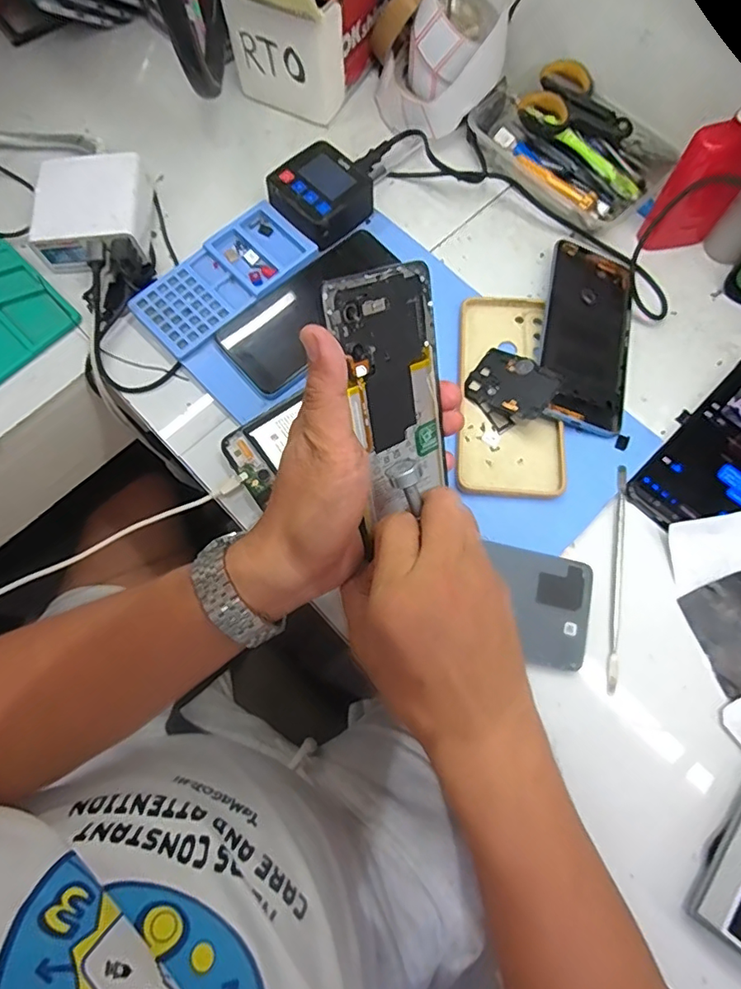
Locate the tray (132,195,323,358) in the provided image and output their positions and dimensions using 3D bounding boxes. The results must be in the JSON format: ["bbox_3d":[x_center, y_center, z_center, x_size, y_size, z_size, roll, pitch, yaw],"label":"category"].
[{"bbox_3d":[-0.119,-0.179,0.451,0.073,0.020,0.152,43,78,13],"label":"tray"}]

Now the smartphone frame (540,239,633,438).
[{"bbox_3d":[0.174,-0.132,0.432,0.073,0.009,0.172,19,67,-13],"label":"smartphone frame"}]

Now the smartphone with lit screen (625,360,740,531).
[{"bbox_3d":[0.275,-0.033,0.410,0.169,0.010,0.078,-43,76,-11],"label":"smartphone with lit screen"}]

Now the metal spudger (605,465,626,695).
[{"bbox_3d":[0.175,0.057,0.383,0.008,0.010,0.161,8,72,4],"label":"metal spudger"}]

